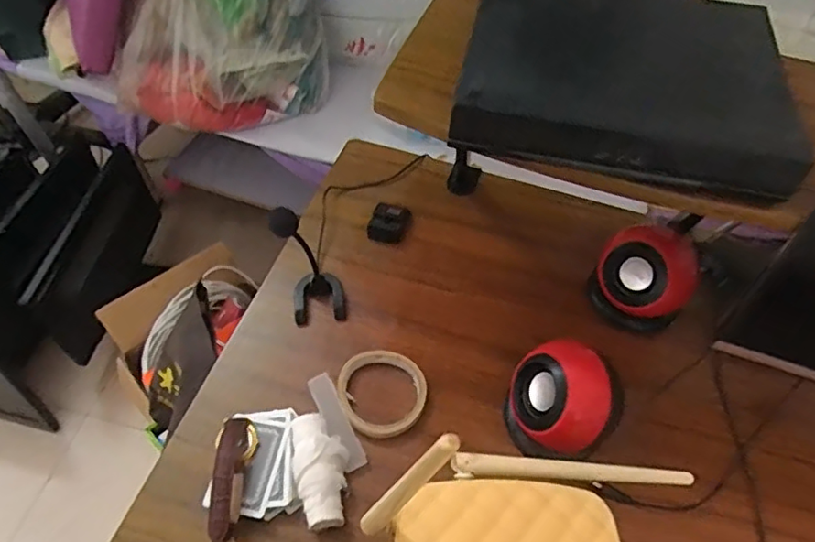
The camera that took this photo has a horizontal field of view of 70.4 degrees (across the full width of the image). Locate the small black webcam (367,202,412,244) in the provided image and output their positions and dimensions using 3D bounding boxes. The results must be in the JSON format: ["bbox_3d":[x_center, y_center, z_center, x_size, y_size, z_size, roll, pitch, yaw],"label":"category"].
[{"bbox_3d":[-0.023,-0.059,0.721,0.048,0.018,0.049,9,56,7],"label":"small black webcam"}]

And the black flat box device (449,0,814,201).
[{"bbox_3d":[0.183,-0.177,0.486,0.258,0.047,0.230,11,56,8],"label":"black flat box device"}]

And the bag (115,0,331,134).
[{"bbox_3d":[-0.345,-0.430,1.003,0.371,0.293,0.209,-24,58,-16],"label":"bag"}]

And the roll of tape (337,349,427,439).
[{"bbox_3d":[-0.025,0.123,0.594,0.088,0.018,0.090,0,55,0],"label":"roll of tape"}]

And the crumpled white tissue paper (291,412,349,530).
[{"bbox_3d":[-0.081,0.182,0.537,0.052,0.037,0.104,-11,56,-7],"label":"crumpled white tissue paper"}]

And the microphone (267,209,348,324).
[{"bbox_3d":[-0.102,-0.015,0.597,0.056,0.167,0.063,-8,55,-5],"label":"microphone"}]

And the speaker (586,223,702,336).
[{"bbox_3d":[0.260,0.005,0.630,0.089,0.095,0.094,0,55,0],"label":"speaker"}]

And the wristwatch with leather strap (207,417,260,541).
[{"bbox_3d":[-0.156,0.191,0.518,0.030,0.048,0.121,-3,55,-2],"label":"wristwatch with leather strap"}]

